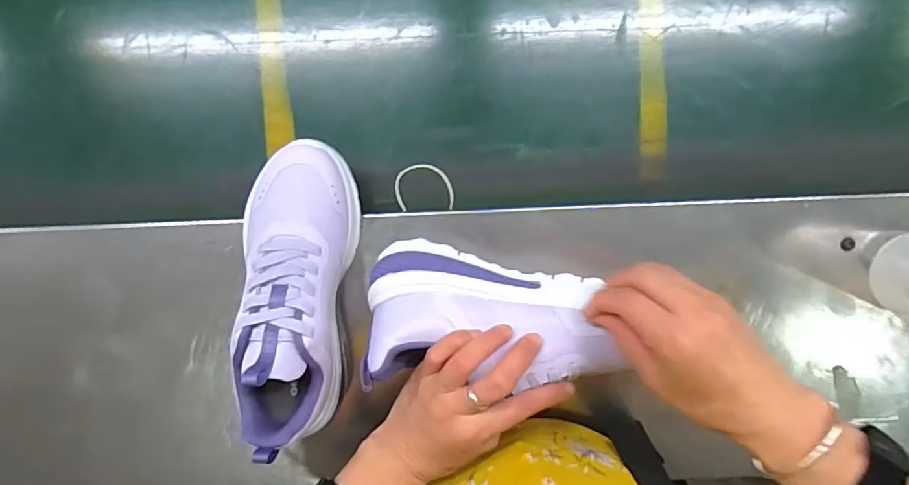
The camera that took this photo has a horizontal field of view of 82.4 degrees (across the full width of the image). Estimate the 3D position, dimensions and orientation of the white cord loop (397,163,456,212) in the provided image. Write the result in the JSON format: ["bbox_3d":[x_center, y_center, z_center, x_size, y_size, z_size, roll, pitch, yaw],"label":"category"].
[{"bbox_3d":[-0.028,-0.052,0.486,0.054,0.004,0.043,-2,95,0],"label":"white cord loop"}]

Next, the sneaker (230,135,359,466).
[{"bbox_3d":[-0.127,0.036,0.404,0.086,0.099,0.227,1,97,0],"label":"sneaker"}]

